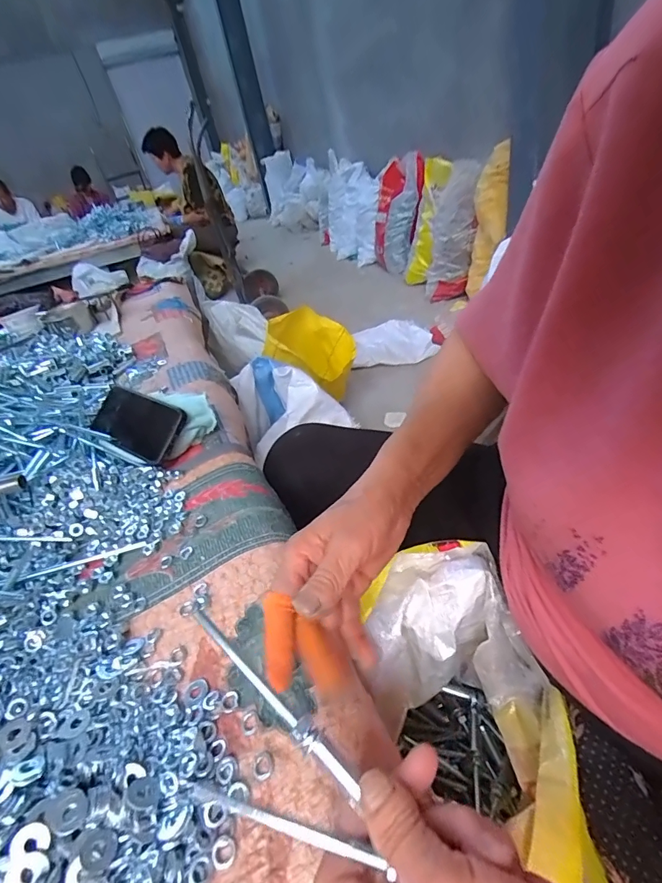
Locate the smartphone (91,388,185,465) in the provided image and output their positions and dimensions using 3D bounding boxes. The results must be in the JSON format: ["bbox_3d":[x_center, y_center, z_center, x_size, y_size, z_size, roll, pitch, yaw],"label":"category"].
[{"bbox_3d":[-0.257,-0.024,0.555,0.153,0.013,0.073,19,83,28],"label":"smartphone"}]

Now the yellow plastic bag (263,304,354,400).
[{"bbox_3d":[-0.055,-0.250,1.257,0.275,0.239,0.168,-23,37,-14],"label":"yellow plastic bag"}]

